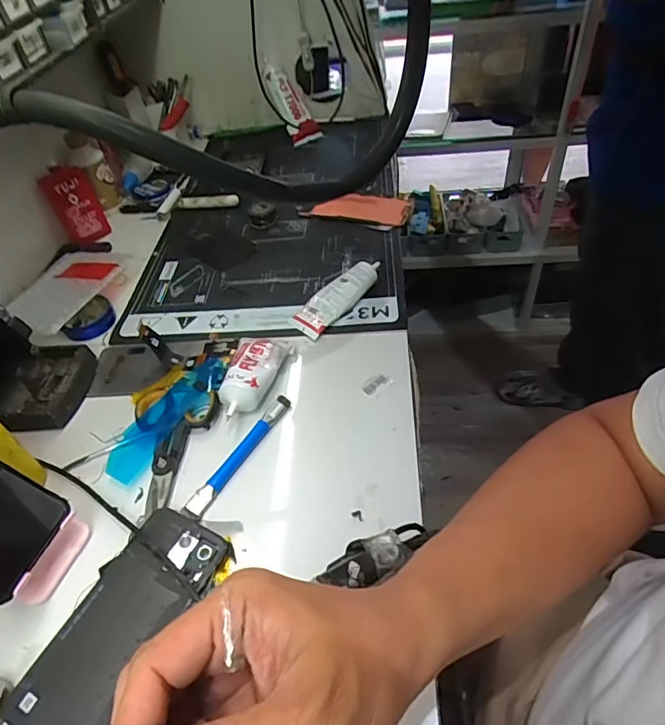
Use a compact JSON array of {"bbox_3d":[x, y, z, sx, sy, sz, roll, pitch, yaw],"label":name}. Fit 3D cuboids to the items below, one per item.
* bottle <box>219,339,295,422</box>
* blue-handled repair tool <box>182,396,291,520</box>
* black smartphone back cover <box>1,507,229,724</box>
[{"bbox_3d":[-0.081,0.008,0.490,0.049,0.031,0.111,9,47,15],"label":"bottle"},{"bbox_3d":[-0.082,0.078,0.440,0.017,0.008,0.134,20,51,24],"label":"blue-handled repair tool"},{"bbox_3d":[-0.146,0.180,0.349,0.072,0.006,0.157,18,50,22],"label":"black smartphone back cover"}]

